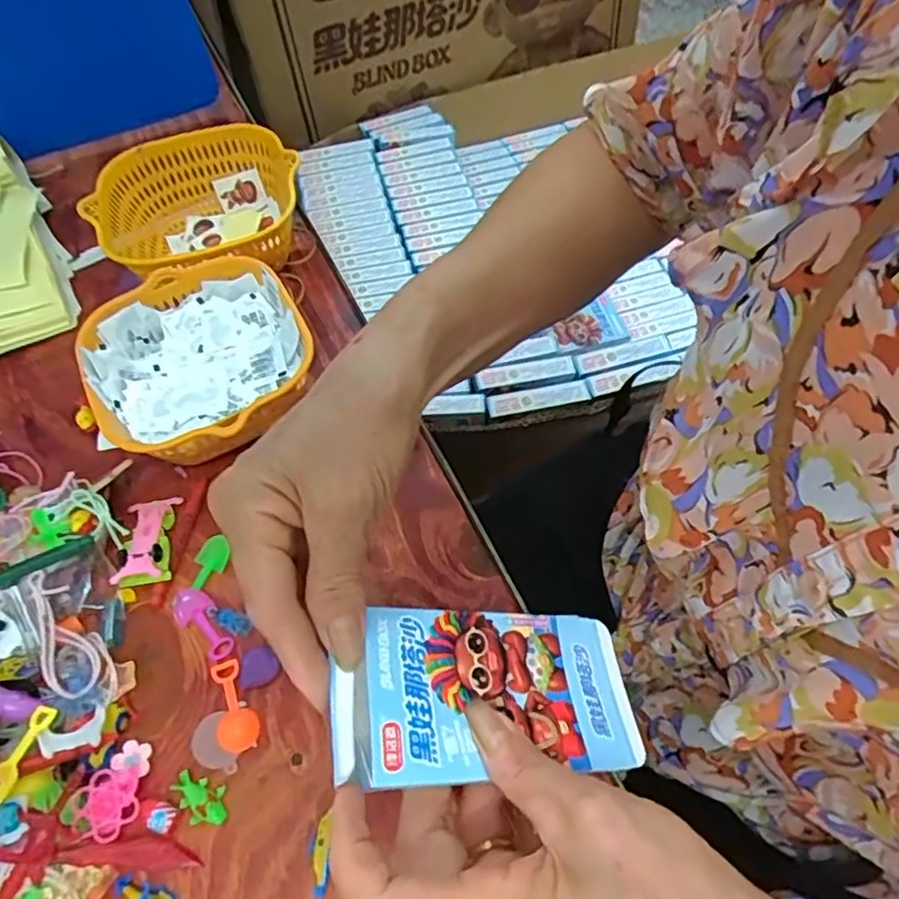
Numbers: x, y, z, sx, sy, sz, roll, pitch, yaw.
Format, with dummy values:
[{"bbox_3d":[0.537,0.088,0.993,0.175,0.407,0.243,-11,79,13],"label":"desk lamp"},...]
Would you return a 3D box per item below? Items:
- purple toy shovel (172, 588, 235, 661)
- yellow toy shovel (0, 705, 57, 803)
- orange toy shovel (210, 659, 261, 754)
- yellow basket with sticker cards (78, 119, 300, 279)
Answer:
[{"bbox_3d":[-0.144,0.098,0.370,0.050,0.014,0.022,36,67,21],"label":"purple toy shovel"},{"bbox_3d":[-0.212,0.149,0.312,0.012,0.009,0.047,15,62,13],"label":"yellow toy shovel"},{"bbox_3d":[-0.117,0.139,0.350,0.021,0.005,0.049,-16,60,-8],"label":"orange toy shovel"},{"bbox_3d":[-0.192,-0.179,0.508,0.150,0.073,0.144,-25,61,-13],"label":"yellow basket with sticker cards"}]

